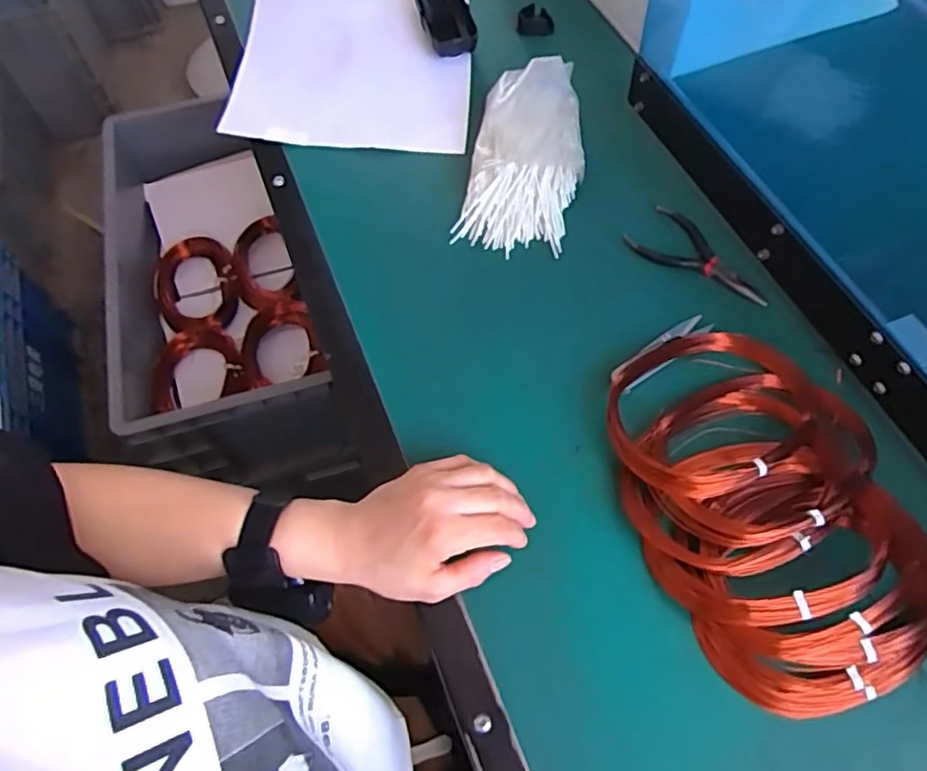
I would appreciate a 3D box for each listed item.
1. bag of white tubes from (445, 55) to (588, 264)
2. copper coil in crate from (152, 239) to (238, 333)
[{"bbox_3d":[0.061,-0.224,0.582,0.104,0.037,0.221,10,63,8],"label":"bag of white tubes"},{"bbox_3d":[-0.414,-0.153,0.964,0.128,0.042,0.173,-27,64,-13],"label":"copper coil in crate"}]

